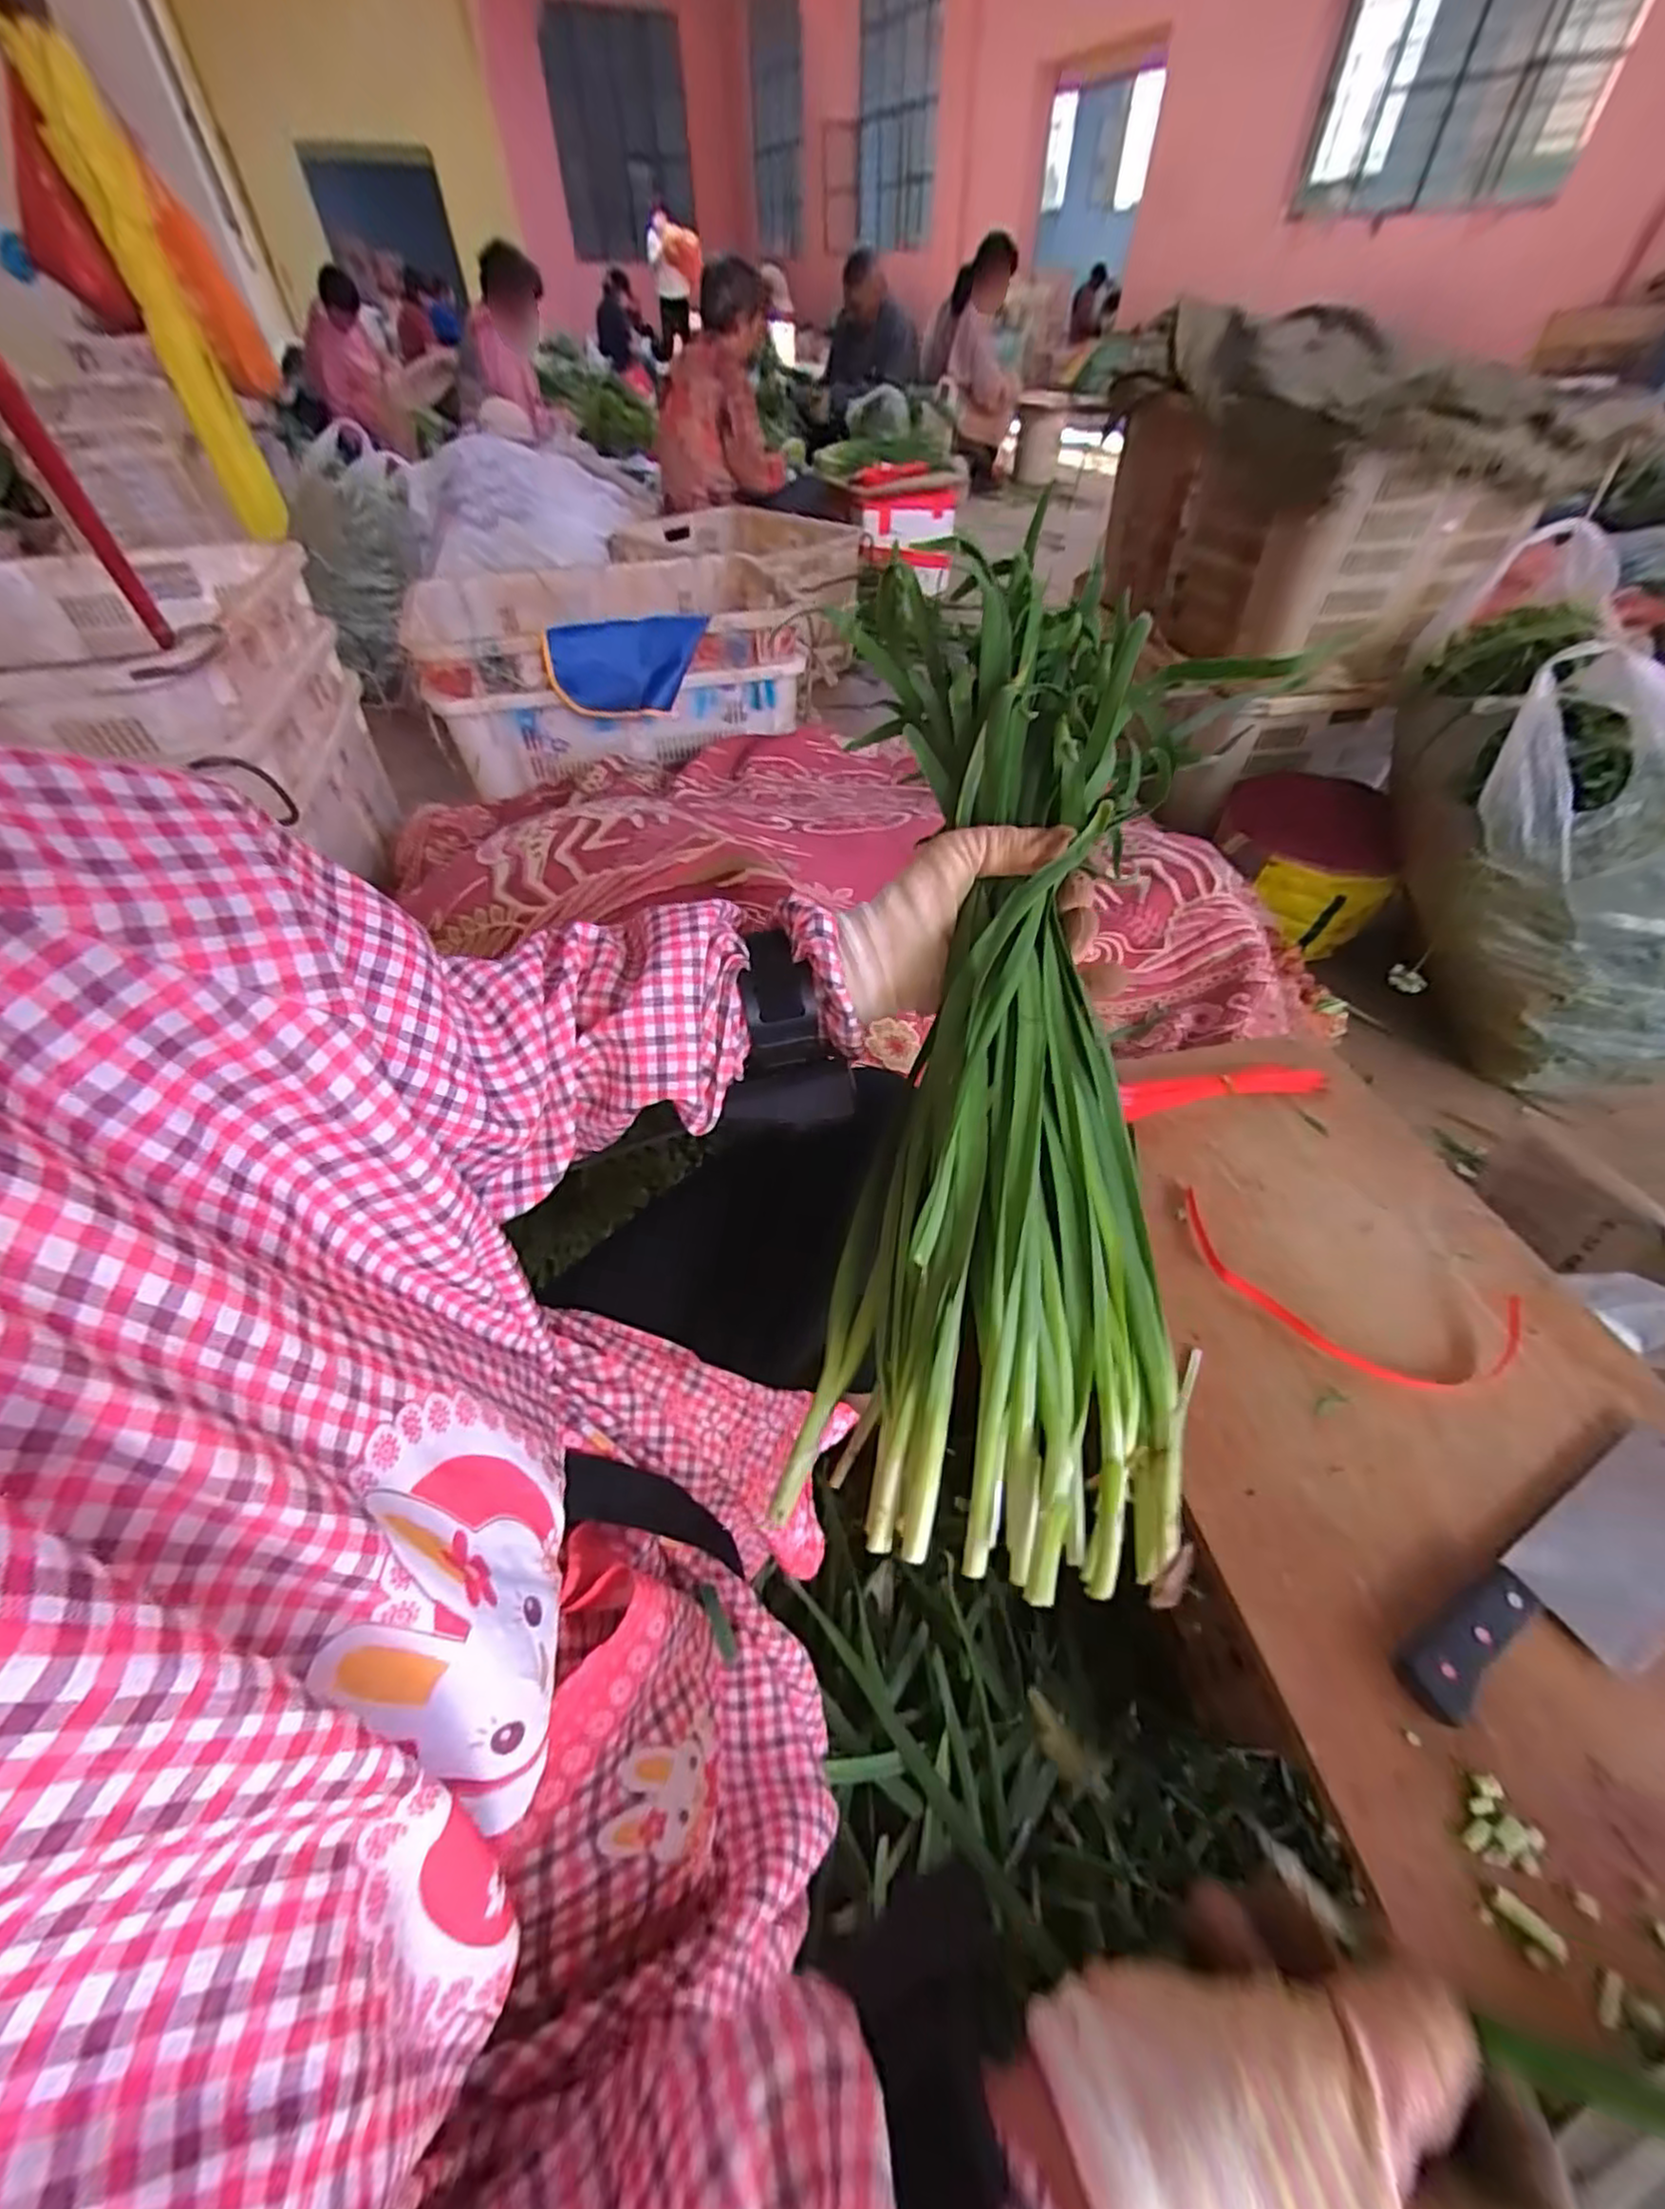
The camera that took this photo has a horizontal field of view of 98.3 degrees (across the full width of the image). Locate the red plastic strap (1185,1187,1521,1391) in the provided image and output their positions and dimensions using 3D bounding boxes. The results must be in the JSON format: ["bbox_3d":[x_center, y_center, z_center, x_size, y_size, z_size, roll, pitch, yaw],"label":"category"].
[{"bbox_3d":[0.386,0.147,0.547,0.236,0.007,0.110,21,53,18],"label":"red plastic strap"}]

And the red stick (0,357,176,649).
[{"bbox_3d":[-0.663,-0.513,0.650,0.022,0.032,0.411,-31,19,-23],"label":"red stick"}]

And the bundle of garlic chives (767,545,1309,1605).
[{"bbox_3d":[0.083,-0.059,0.349,0.160,0.060,0.504,4,76,5],"label":"bundle of garlic chives"}]

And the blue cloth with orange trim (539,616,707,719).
[{"bbox_3d":[-0.331,-0.705,1.174,0.247,0.134,0.041,-1,43,3],"label":"blue cloth with orange trim"}]

